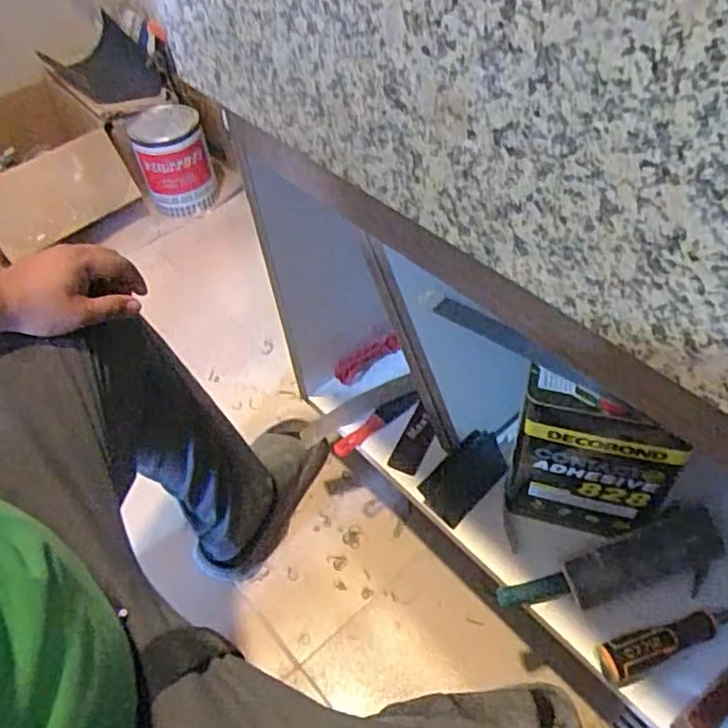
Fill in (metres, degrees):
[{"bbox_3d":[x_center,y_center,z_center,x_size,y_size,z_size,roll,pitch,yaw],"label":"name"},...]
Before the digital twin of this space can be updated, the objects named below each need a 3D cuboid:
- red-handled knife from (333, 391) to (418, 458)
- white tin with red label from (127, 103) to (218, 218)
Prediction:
[{"bbox_3d":[0.014,0.081,0.919,0.142,0.016,0.029,-30,54,-18],"label":"red-handled knife"},{"bbox_3d":[-0.456,-0.494,1.561,0.162,0.194,0.162,-16,50,-7],"label":"white tin with red label"}]

